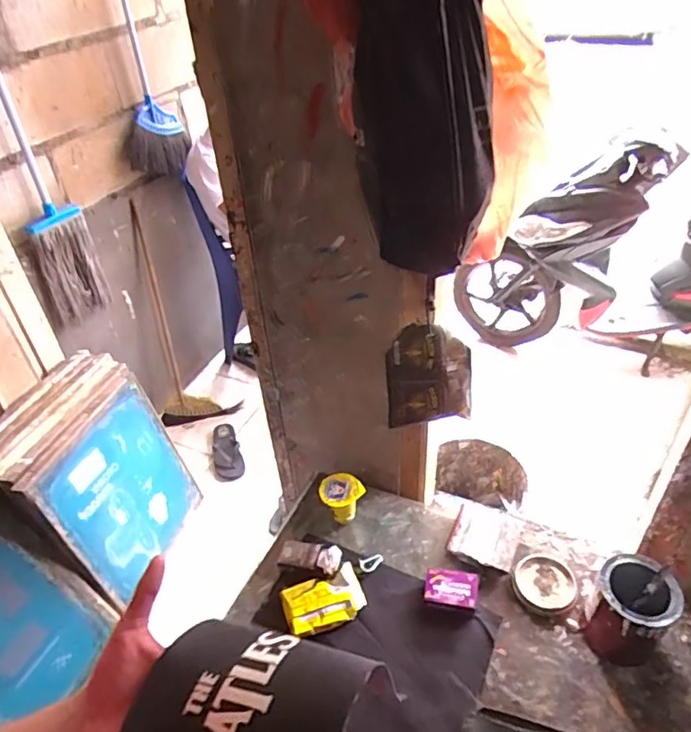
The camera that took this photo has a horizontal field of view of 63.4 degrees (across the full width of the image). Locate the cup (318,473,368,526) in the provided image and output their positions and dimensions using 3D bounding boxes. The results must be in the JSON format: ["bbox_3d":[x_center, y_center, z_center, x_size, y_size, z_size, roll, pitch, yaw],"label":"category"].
[{"bbox_3d":[-0.008,0.252,1.064,0.079,0.082,0.061,-16,40,-15],"label":"cup"}]

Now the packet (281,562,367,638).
[{"bbox_3d":[-0.036,0.392,0.935,0.133,0.026,0.090,-17,40,-16],"label":"packet"}]

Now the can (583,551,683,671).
[{"bbox_3d":[0.430,0.371,0.839,0.115,0.130,0.107,-2,38,2],"label":"can"}]

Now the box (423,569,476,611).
[{"bbox_3d":[0.177,0.373,0.940,0.088,0.034,0.067,6,39,12],"label":"box"}]

